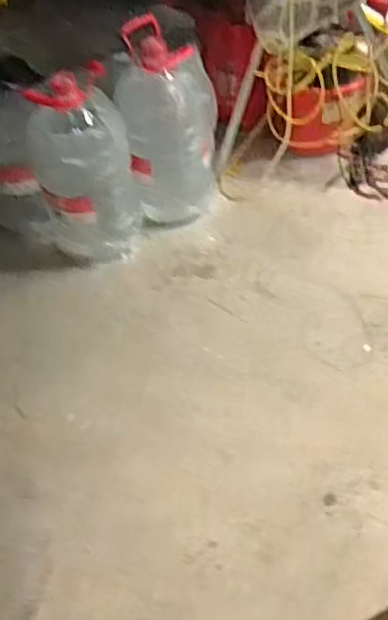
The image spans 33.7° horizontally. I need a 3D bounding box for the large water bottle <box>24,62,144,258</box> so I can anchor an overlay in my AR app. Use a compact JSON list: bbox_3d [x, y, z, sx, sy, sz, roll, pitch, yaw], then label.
[{"bbox_3d":[-0.286,-0.359,1.670,0.249,0.465,0.213,-13,51,-7],"label":"large water bottle"}]

